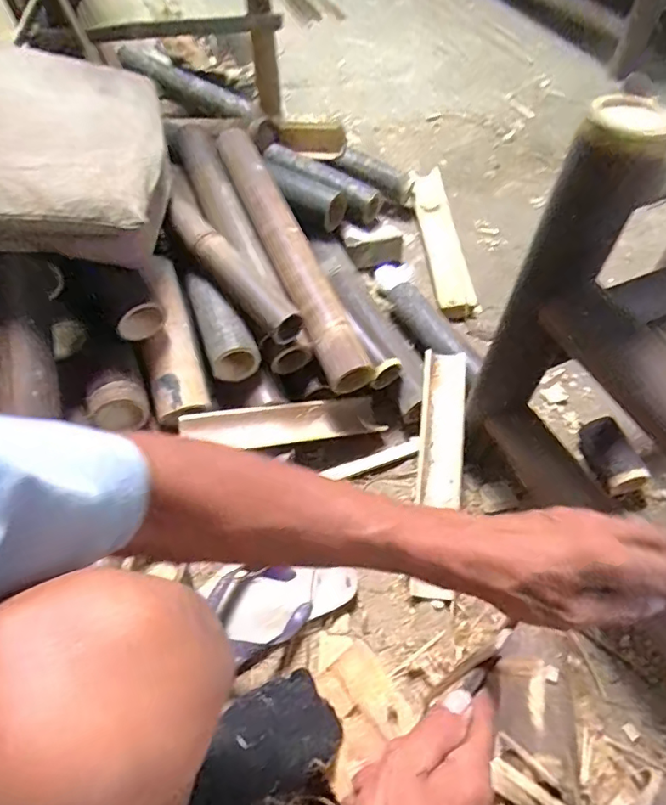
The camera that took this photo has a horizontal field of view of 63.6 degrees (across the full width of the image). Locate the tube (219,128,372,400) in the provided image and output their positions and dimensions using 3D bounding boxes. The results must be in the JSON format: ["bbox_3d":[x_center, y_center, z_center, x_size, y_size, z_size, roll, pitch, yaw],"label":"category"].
[{"bbox_3d":[-0.077,-0.258,0.861,0.081,0.080,0.540,-20,72,-18],"label":"tube"}]

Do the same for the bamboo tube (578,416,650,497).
[{"bbox_3d":[0.409,0.081,0.795,0.053,0.064,0.110,-9,54,-10],"label":"bamboo tube"}]

